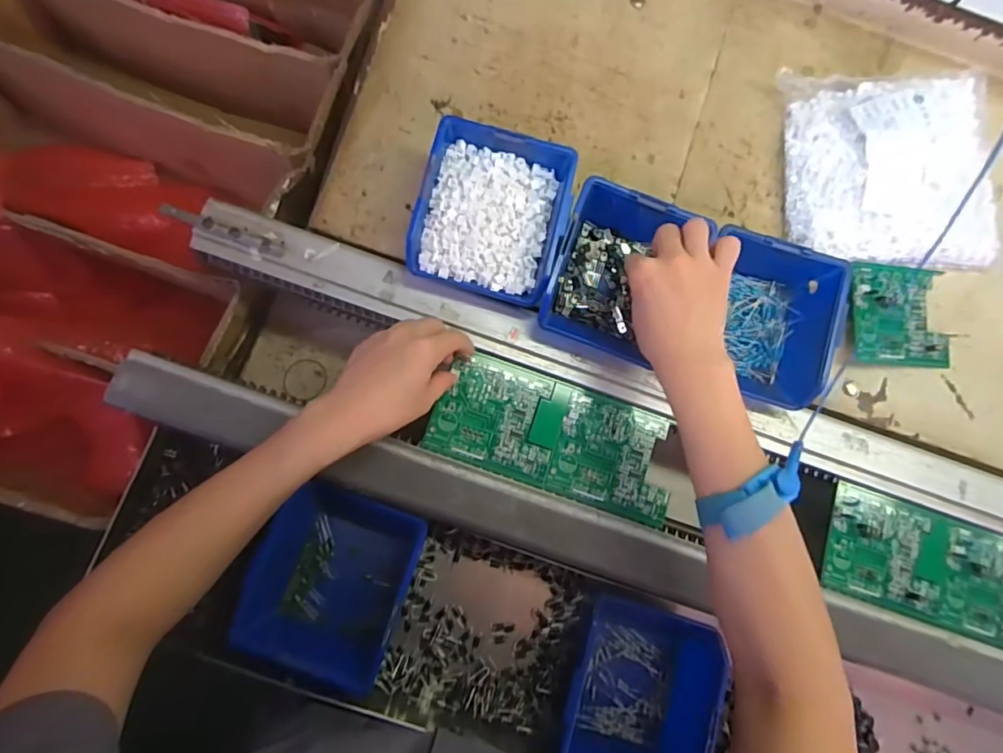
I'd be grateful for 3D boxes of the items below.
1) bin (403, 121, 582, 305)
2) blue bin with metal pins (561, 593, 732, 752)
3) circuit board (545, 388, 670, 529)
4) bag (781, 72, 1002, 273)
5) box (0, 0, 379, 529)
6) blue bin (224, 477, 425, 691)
[{"bbox_3d":[-0.009,-0.137,0.462,0.120,0.056,0.130,14,79,-3],"label":"bin"},{"bbox_3d":[0.113,0.273,0.457,0.123,0.064,0.144,15,79,-3],"label":"blue bin with metal pins"},{"bbox_3d":[0.102,0.071,0.476,0.108,0.005,0.094,19,79,-2],"label":"circuit board"},{"bbox_3d":[0.374,-0.199,0.509,0.193,0.033,0.181,1,80,-5],"label":"bag"},{"bbox_3d":[-0.420,-0.204,0.573,0.398,0.172,0.644,22,79,-1],"label":"box"},{"bbox_3d":[-0.140,0.171,0.449,0.118,0.070,0.144,19,79,-2],"label":"blue bin"}]

